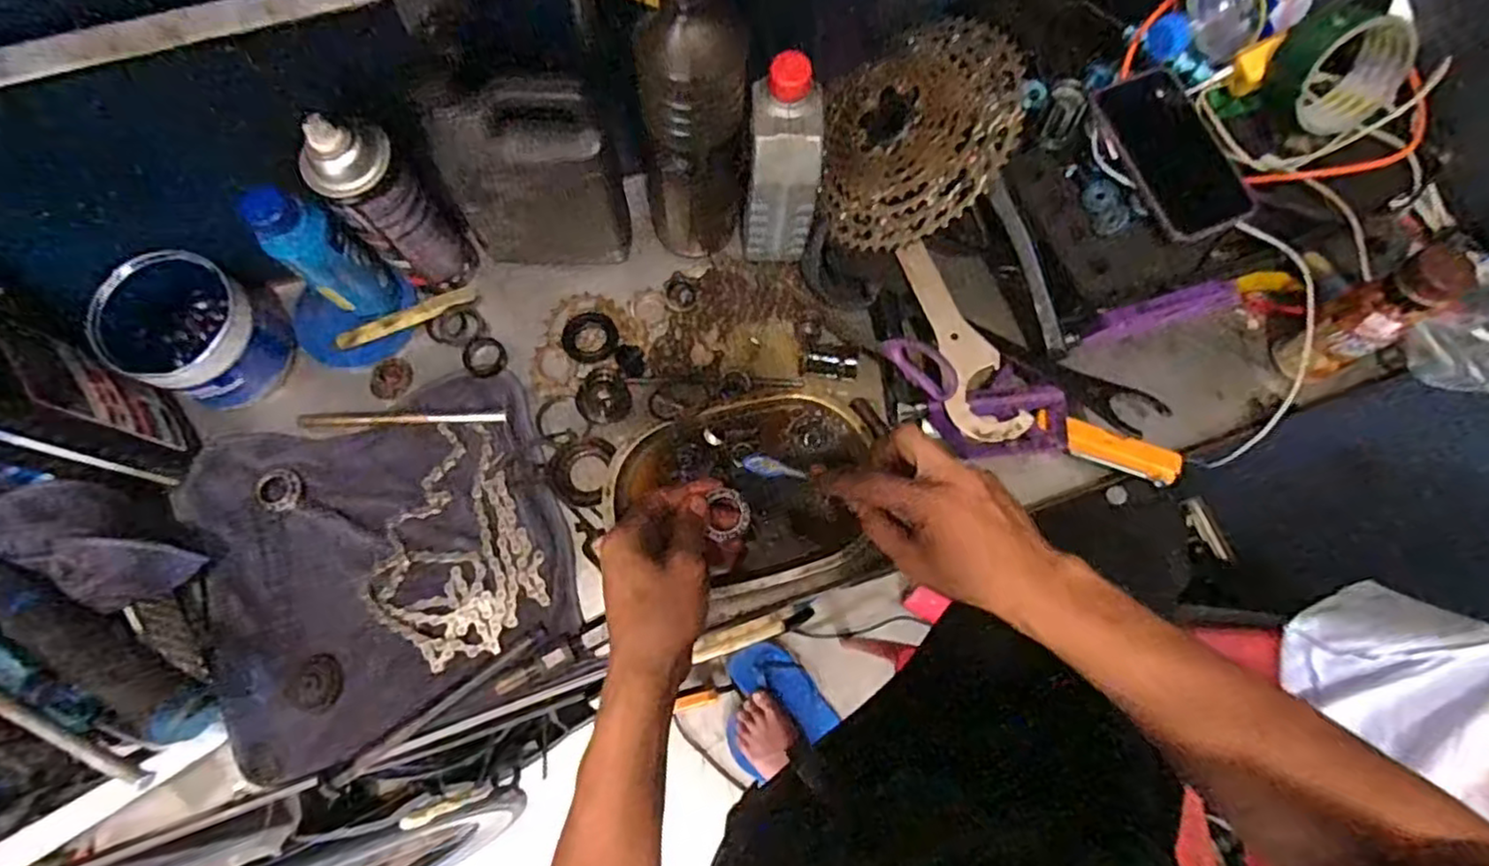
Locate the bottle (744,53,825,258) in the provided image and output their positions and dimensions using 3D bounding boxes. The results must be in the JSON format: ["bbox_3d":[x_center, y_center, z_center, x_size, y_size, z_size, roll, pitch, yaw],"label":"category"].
[{"bbox_3d":[0.028,-0.210,0.569,0.058,0.175,0.061,0,73,0],"label":"bottle"}]

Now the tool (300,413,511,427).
[{"bbox_3d":[-0.291,-0.012,0.596,0.176,0.008,0.011,-1,73,-1],"label":"tool"}]

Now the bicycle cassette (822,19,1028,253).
[{"bbox_3d":[0.145,-0.249,0.582,0.166,0.047,0.176,-11,80,34],"label":"bicycle cassette"}]

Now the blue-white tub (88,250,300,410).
[{"bbox_3d":[-0.439,-0.081,0.566,0.101,0.096,0.095,0,73,0],"label":"blue-white tub"}]

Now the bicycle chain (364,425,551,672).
[{"bbox_3d":[-0.239,0.094,0.559,0.128,0.009,0.173,-27,75,-9],"label":"bicycle chain"}]

